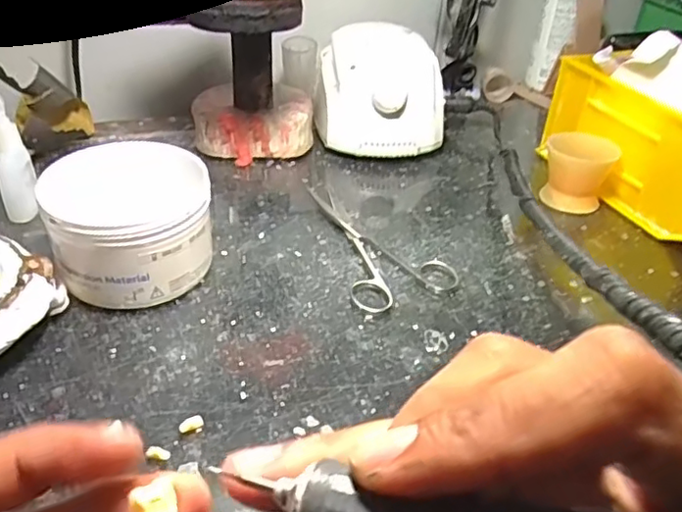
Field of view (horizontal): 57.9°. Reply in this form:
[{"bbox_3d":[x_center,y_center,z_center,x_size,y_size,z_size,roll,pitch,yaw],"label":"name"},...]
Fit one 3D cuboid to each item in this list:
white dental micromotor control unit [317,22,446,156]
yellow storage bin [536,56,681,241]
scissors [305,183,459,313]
[{"bbox_3d":[0.033,-0.142,0.536,0.103,0.080,0.116,3,37,-3],"label":"white dental micromotor control unit"},{"bbox_3d":[0.246,-0.081,0.466,0.091,0.090,0.186,-14,41,-24],"label":"yellow storage bin"},{"bbox_3d":[0.018,-0.013,0.421,0.072,0.009,0.130,-13,40,-23],"label":"scissors"}]

